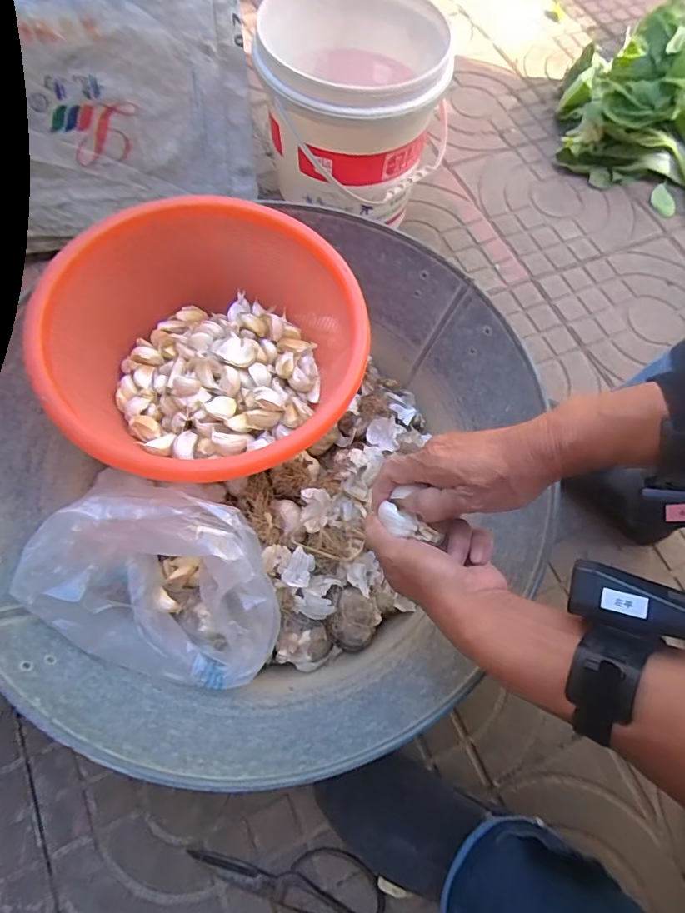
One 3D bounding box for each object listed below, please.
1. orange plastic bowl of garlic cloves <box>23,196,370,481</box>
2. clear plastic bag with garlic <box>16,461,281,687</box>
[{"bbox_3d":[-0.140,-0.108,0.565,0.315,0.157,0.321,1,67,-3],"label":"orange plastic bowl of garlic cloves"},{"bbox_3d":[-0.180,0.125,0.477,0.227,0.137,0.153,16,67,3],"label":"clear plastic bag with garlic"}]

